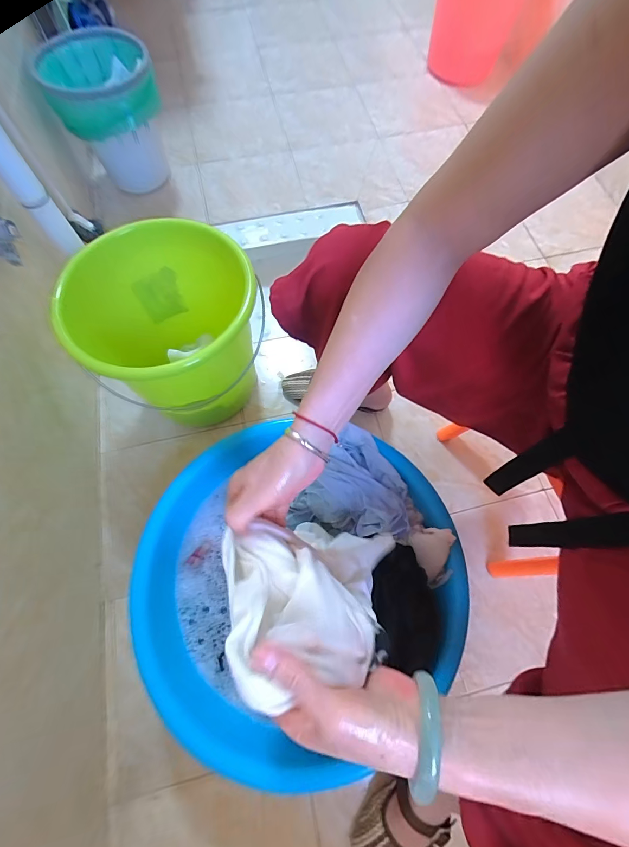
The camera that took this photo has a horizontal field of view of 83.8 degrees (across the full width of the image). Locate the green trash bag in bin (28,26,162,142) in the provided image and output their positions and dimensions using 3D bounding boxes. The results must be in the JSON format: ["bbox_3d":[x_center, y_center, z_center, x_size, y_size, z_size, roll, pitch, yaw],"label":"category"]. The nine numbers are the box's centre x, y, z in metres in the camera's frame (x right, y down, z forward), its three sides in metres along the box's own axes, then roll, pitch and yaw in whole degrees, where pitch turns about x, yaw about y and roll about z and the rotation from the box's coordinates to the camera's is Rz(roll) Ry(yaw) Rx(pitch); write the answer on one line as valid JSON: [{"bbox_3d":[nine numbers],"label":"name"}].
[{"bbox_3d":[-0.513,-0.822,0.839,0.250,0.118,0.249,-17,70,-6],"label":"green trash bag in bin"}]

